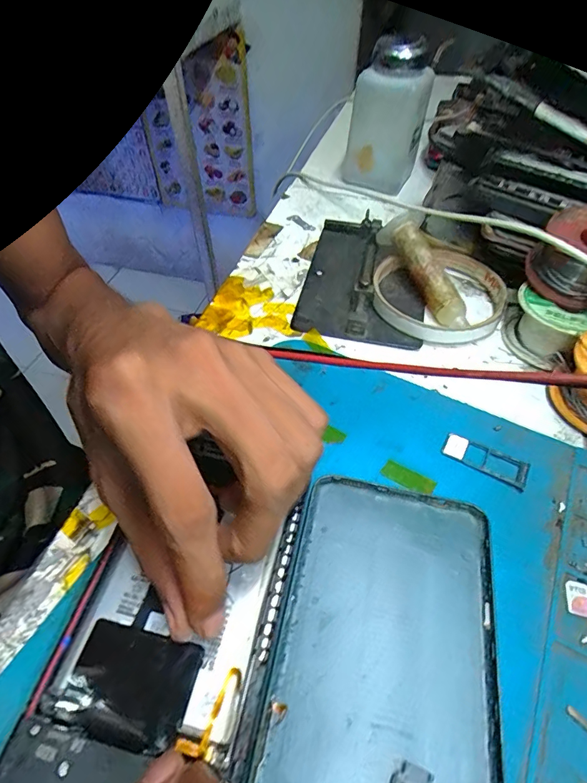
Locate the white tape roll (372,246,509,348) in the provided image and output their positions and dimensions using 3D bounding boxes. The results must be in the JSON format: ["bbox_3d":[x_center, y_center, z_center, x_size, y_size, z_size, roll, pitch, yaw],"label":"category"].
[{"bbox_3d":[0.091,-0.066,0.278,0.085,0.017,0.085,0,50,0],"label":"white tape roll"}]

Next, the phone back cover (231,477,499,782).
[{"bbox_3d":[0.027,0.106,0.143,0.076,0.005,0.159,10,51,8],"label":"phone back cover"}]

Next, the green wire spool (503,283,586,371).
[{"bbox_3d":[0.143,-0.039,0.247,0.039,0.032,0.038,0,50,0],"label":"green wire spool"}]

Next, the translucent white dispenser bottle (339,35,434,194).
[{"bbox_3d":[0.079,-0.232,0.367,0.062,0.095,0.070,12,52,8],"label":"translucent white dispenser bottle"}]

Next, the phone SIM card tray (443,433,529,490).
[{"bbox_3d":[0.091,0.032,0.206,0.038,0.004,0.015,25,55,20],"label":"phone SIM card tray"}]

